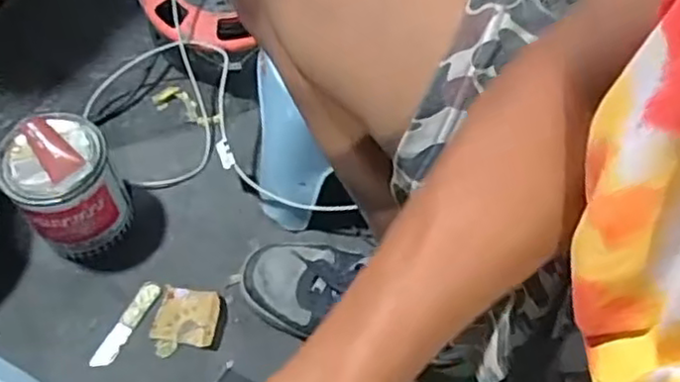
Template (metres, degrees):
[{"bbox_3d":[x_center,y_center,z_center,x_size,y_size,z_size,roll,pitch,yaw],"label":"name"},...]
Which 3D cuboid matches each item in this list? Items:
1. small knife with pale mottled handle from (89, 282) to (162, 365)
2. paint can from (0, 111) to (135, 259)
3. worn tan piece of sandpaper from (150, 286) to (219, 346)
[{"bbox_3d":[-0.221,0.139,0.703,0.022,0.008,0.100,25,59,11],"label":"small knife with pale mottled handle"},{"bbox_3d":[-0.278,-0.002,0.696,0.100,0.144,0.092,2,58,-3],"label":"paint can"},{"bbox_3d":[-0.160,0.130,0.709,0.064,0.005,0.058,7,58,-1],"label":"worn tan piece of sandpaper"}]

